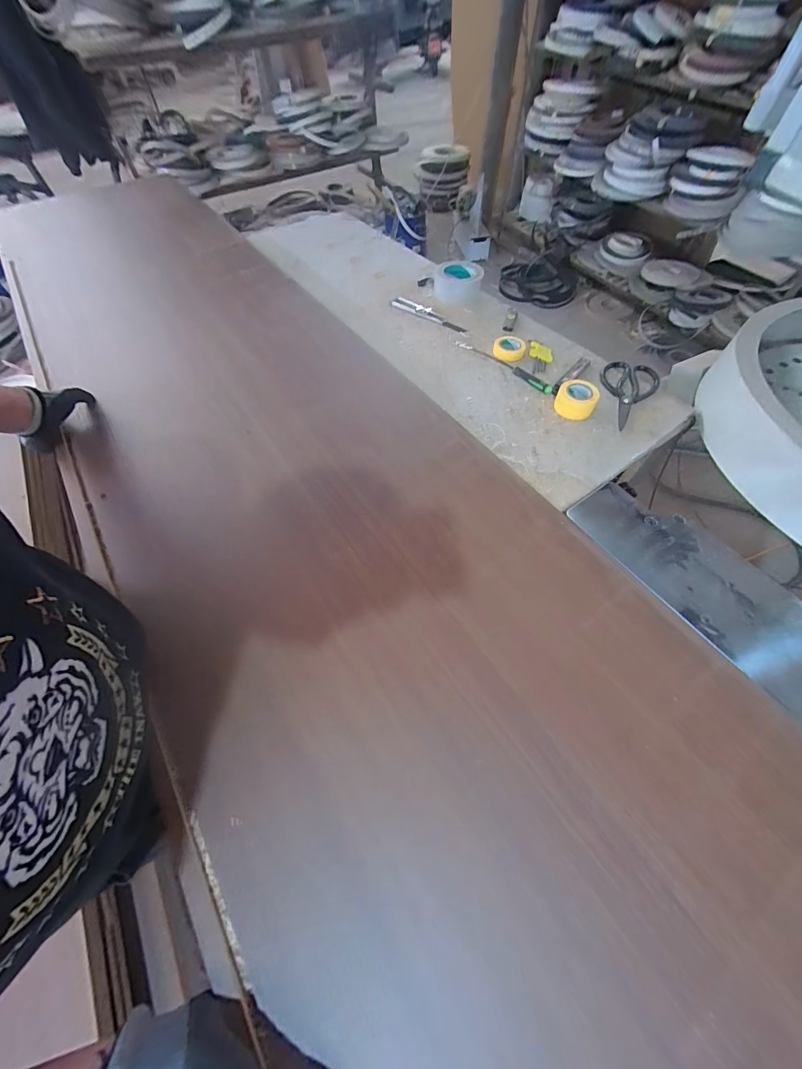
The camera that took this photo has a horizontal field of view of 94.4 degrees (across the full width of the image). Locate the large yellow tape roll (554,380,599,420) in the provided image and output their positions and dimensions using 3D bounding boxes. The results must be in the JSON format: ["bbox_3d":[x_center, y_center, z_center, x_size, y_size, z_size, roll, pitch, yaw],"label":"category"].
[{"bbox_3d":[0.310,-0.240,0.657,0.068,0.040,0.055,27,63,16],"label":"large yellow tape roll"}]

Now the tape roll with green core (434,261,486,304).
[{"bbox_3d":[0.135,-0.605,0.886,0.111,0.051,0.105,0,59,1],"label":"tape roll with green core"}]

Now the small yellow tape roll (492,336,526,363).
[{"bbox_3d":[0.220,-0.378,0.753,0.065,0.021,0.063,0,59,1],"label":"small yellow tape roll"}]

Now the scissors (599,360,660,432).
[{"bbox_3d":[0.416,-0.261,0.684,0.099,0.012,0.184,22,62,14],"label":"scissors"}]

